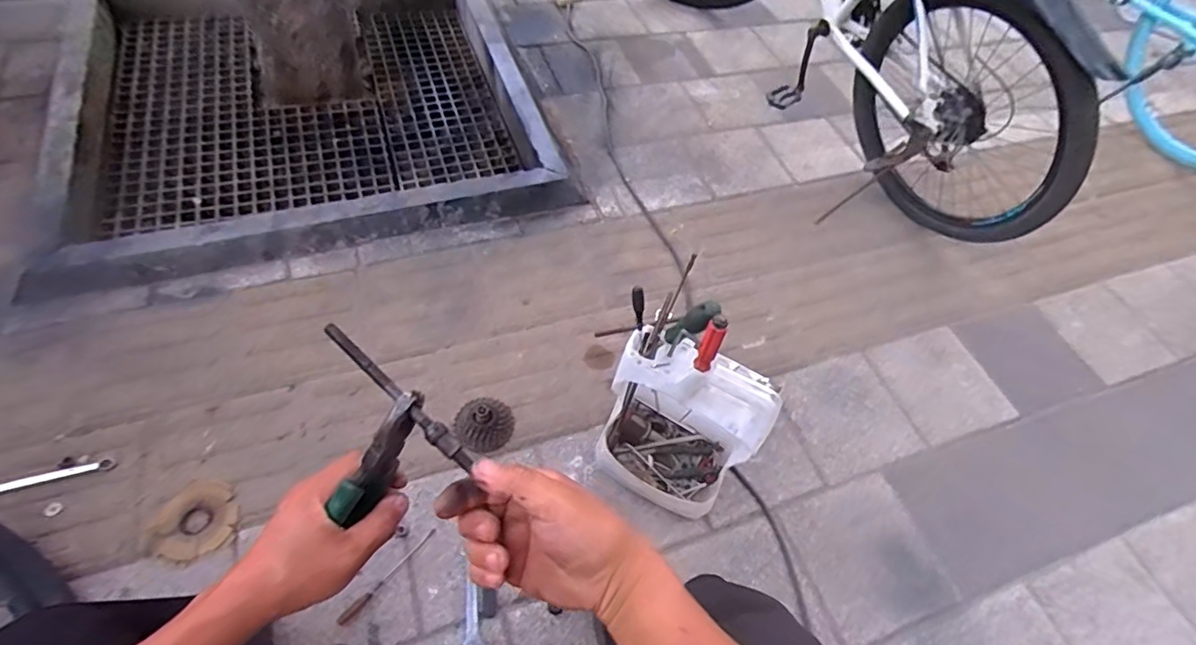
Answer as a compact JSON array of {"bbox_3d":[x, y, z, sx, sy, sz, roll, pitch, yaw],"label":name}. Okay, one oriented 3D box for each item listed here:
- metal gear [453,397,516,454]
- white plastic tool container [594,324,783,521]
[{"bbox_3d":[-0.212,0.186,1.067,0.102,0.062,0.104,3,57,-5],"label":"metal gear"},{"bbox_3d":[0.131,0.157,0.932,0.225,0.375,0.188,25,57,10],"label":"white plastic tool container"}]

